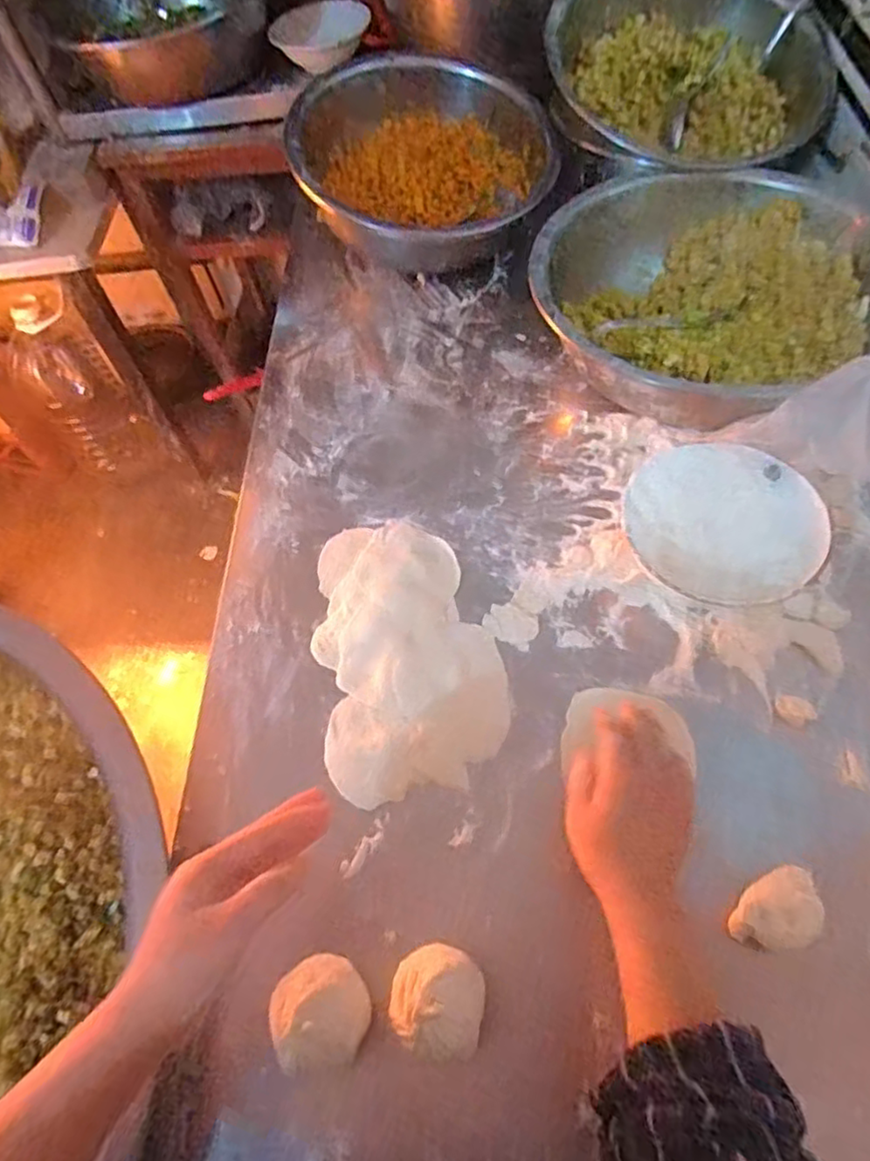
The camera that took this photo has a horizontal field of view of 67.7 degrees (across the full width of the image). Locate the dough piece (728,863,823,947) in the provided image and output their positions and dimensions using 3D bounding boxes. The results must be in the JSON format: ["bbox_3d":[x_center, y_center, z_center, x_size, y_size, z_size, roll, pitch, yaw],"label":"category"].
[{"bbox_3d":[0.247,0.234,0.460,0.072,0.028,0.043,-24,61,-9],"label":"dough piece"}]

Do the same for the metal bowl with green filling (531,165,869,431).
[{"bbox_3d":[0.304,-0.314,0.721,0.364,0.103,0.360,-2,60,4],"label":"metal bowl with green filling"}]

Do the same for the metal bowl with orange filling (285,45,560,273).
[{"bbox_3d":[-0.013,-0.550,0.879,0.327,0.154,0.327,-2,60,4],"label":"metal bowl with orange filling"}]

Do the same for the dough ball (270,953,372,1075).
[{"bbox_3d":[-0.075,0.290,0.439,0.060,0.059,0.062,-2,60,4],"label":"dough ball"}]

